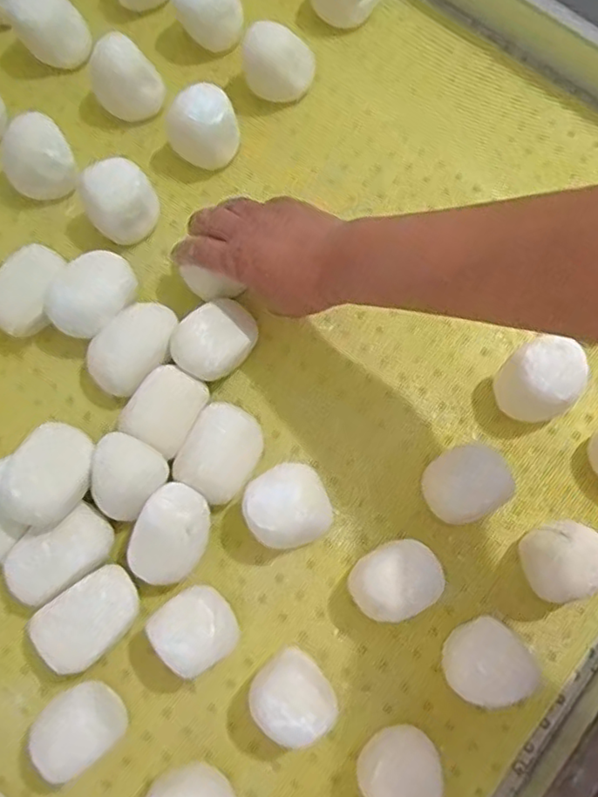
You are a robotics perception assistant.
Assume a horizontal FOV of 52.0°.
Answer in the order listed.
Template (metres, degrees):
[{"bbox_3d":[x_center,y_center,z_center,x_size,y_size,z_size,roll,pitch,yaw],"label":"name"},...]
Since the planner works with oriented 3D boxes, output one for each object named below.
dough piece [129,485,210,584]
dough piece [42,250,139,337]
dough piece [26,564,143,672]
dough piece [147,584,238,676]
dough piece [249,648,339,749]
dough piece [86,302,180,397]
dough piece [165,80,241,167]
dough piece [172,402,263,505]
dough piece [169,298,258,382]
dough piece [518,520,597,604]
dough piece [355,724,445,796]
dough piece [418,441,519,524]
[{"bbox_3d":[-0.091,0.100,0.446,0.048,0.054,0.068,26,75,7],"label":"dough piece"},{"bbox_3d":[-0.162,-0.080,0.494,0.052,0.051,0.072,35,79,9],"label":"dough piece"},{"bbox_3d":[-0.148,0.158,0.434,0.078,0.044,0.051,-36,78,-8],"label":"dough piece"},{"bbox_3d":[-0.070,0.160,0.427,0.048,0.063,0.050,-36,77,-11],"label":"dough piece"},{"bbox_3d":[-0.003,0.205,0.418,0.056,0.061,0.053,0,73,-1],"label":"dough piece"},{"bbox_3d":[-0.129,-0.038,0.491,0.046,0.046,0.078,40,79,10],"label":"dough piece"},{"bbox_3d":[-0.081,-0.228,0.527,0.062,0.059,0.049,-15,76,-3],"label":"dough piece"},{"bbox_3d":[-0.058,0.042,0.467,0.053,0.036,0.068,32,78,8],"label":"dough piece"},{"bbox_3d":[-0.063,-0.044,0.483,0.052,0.049,0.068,37,79,9],"label":"dough piece"},{"bbox_3d":[0.185,0.115,0.438,0.050,0.067,0.048,0,76,0],"label":"dough piece"},{"bbox_3d":[0.068,0.248,0.410,0.052,0.054,0.056,0,73,-1],"label":"dough piece"},{"bbox_3d":[0.122,0.067,0.459,0.062,0.049,0.056,-31,78,-7],"label":"dough piece"}]

